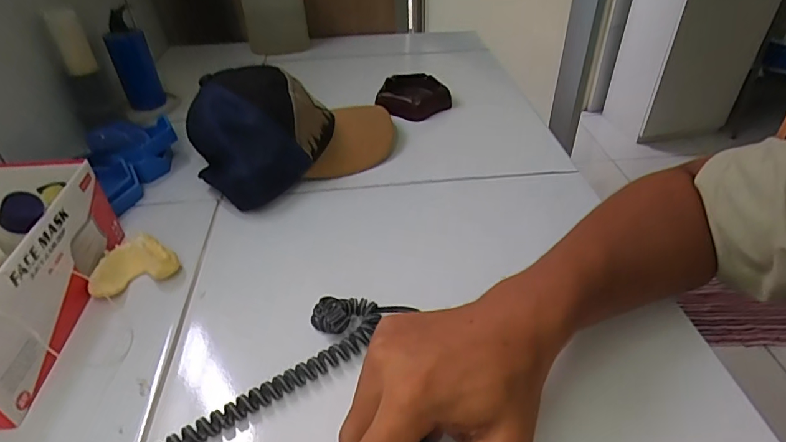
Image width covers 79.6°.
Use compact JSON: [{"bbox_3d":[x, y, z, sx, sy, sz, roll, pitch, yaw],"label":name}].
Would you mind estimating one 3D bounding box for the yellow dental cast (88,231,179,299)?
[{"bbox_3d":[-0.229,0.039,0.415,0.069,0.029,0.048,-23,43,-23],"label":"yellow dental cast"}]

